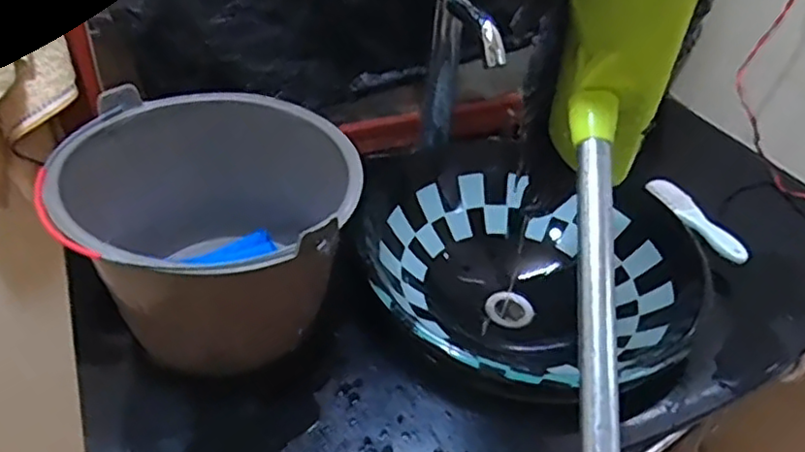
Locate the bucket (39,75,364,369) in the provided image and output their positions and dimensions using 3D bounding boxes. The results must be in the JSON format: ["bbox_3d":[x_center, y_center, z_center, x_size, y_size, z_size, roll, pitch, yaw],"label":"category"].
[{"bbox_3d":[-0.180,0.009,0.661,0.266,0.185,0.266,3,37,-2],"label":"bucket"}]

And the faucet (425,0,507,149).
[{"bbox_3d":[0.071,-0.201,0.809,0.044,0.267,0.138,-9,39,-17],"label":"faucet"}]

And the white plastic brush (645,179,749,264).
[{"bbox_3d":[0.371,-0.010,0.833,0.043,0.020,0.152,-17,42,-26],"label":"white plastic brush"}]

